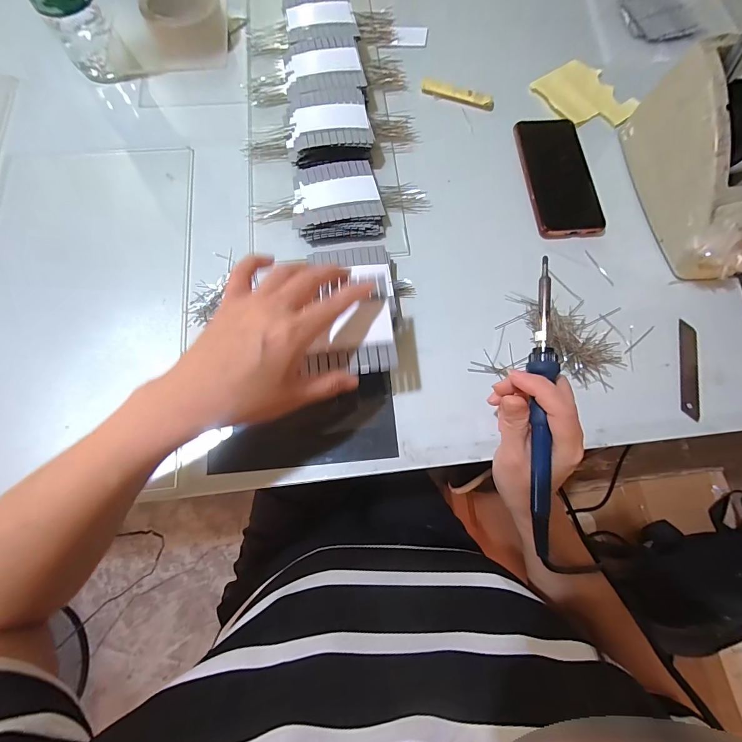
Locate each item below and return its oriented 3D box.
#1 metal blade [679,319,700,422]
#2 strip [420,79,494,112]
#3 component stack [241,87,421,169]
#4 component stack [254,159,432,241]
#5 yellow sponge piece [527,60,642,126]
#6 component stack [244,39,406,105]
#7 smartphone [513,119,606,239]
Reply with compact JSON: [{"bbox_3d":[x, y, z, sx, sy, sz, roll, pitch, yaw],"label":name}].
[{"bbox_3d":[0.324,-0.002,0.361,0.018,0.004,0.103,9,73,12],"label":"metal blade"},{"bbox_3d":[0.111,-0.354,0.453,0.095,0.011,0.014,15,75,3],"label":"strip"},{"bbox_3d":[-0.045,-0.280,0.410,0.202,0.034,0.087,-12,75,-5],"label":"component stack"},{"bbox_3d":[-0.032,-0.189,0.392,0.188,0.024,0.091,-7,75,-4],"label":"component stack"},{"bbox_3d":[0.277,-0.359,0.463,0.098,0.010,0.117,-30,78,-9],"label":"yellow sponge piece"},{"bbox_3d":[-0.054,-0.361,0.433,0.195,0.036,0.089,-9,75,-4],"label":"component stack"},{"bbox_3d":[0.220,-0.230,0.418,0.077,0.009,0.161,-5,75,-3],"label":"smartphone"}]

